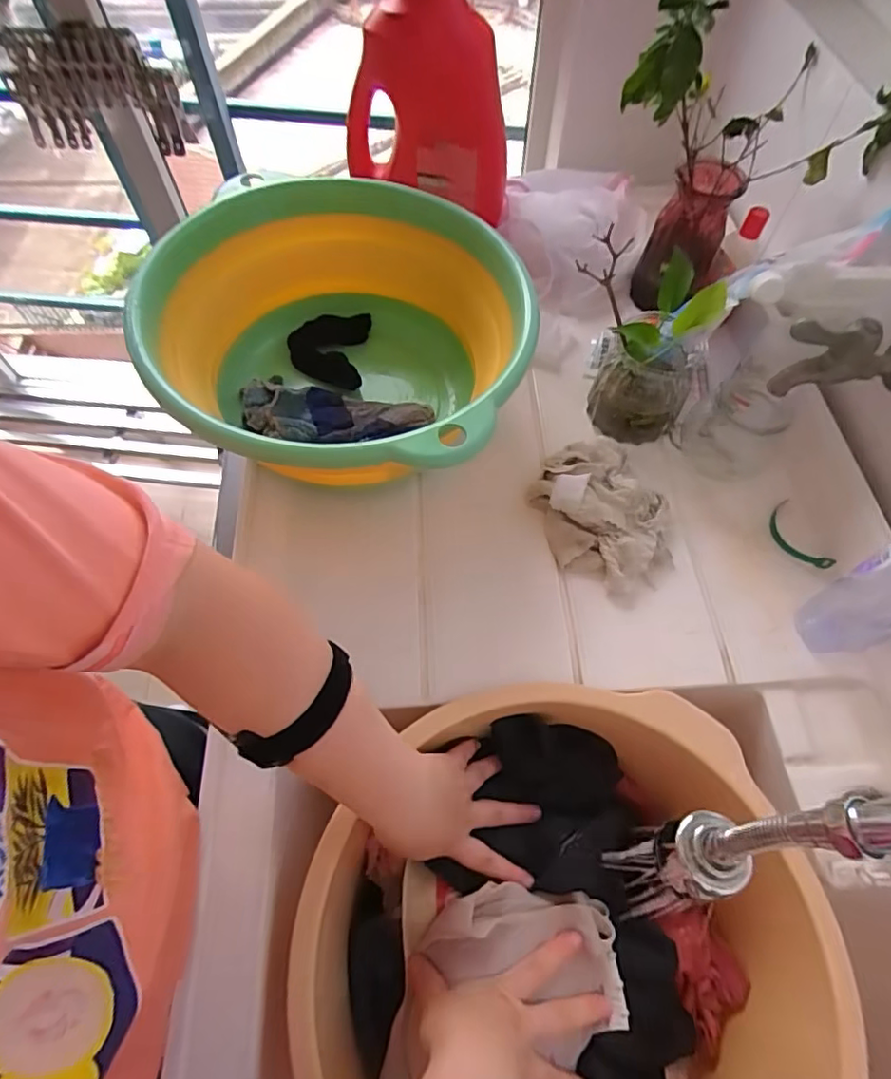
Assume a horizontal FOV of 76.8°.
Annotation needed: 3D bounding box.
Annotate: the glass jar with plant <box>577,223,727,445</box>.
[{"bbox_3d":[0.199,-0.196,0.555,0.091,0.176,0.123,-33,66,-16],"label":"glass jar with plant"}]

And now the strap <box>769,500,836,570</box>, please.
[{"bbox_3d":[0.346,-0.001,0.554,0.032,0.013,0.076,-20,63,-10],"label":"strap"}]

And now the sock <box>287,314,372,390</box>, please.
[{"bbox_3d":[-0.135,-0.217,0.649,0.085,0.026,0.108,2,61,1],"label":"sock"}]

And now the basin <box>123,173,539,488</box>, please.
[{"bbox_3d":[-0.094,-0.183,0.561,0.326,0.150,0.351,7,62,4],"label":"basin"}]

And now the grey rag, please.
[{"bbox_3d":[0.155,-0.027,0.546,0.126,0.046,0.162,-28,65,-14],"label":"grey rag"}]

